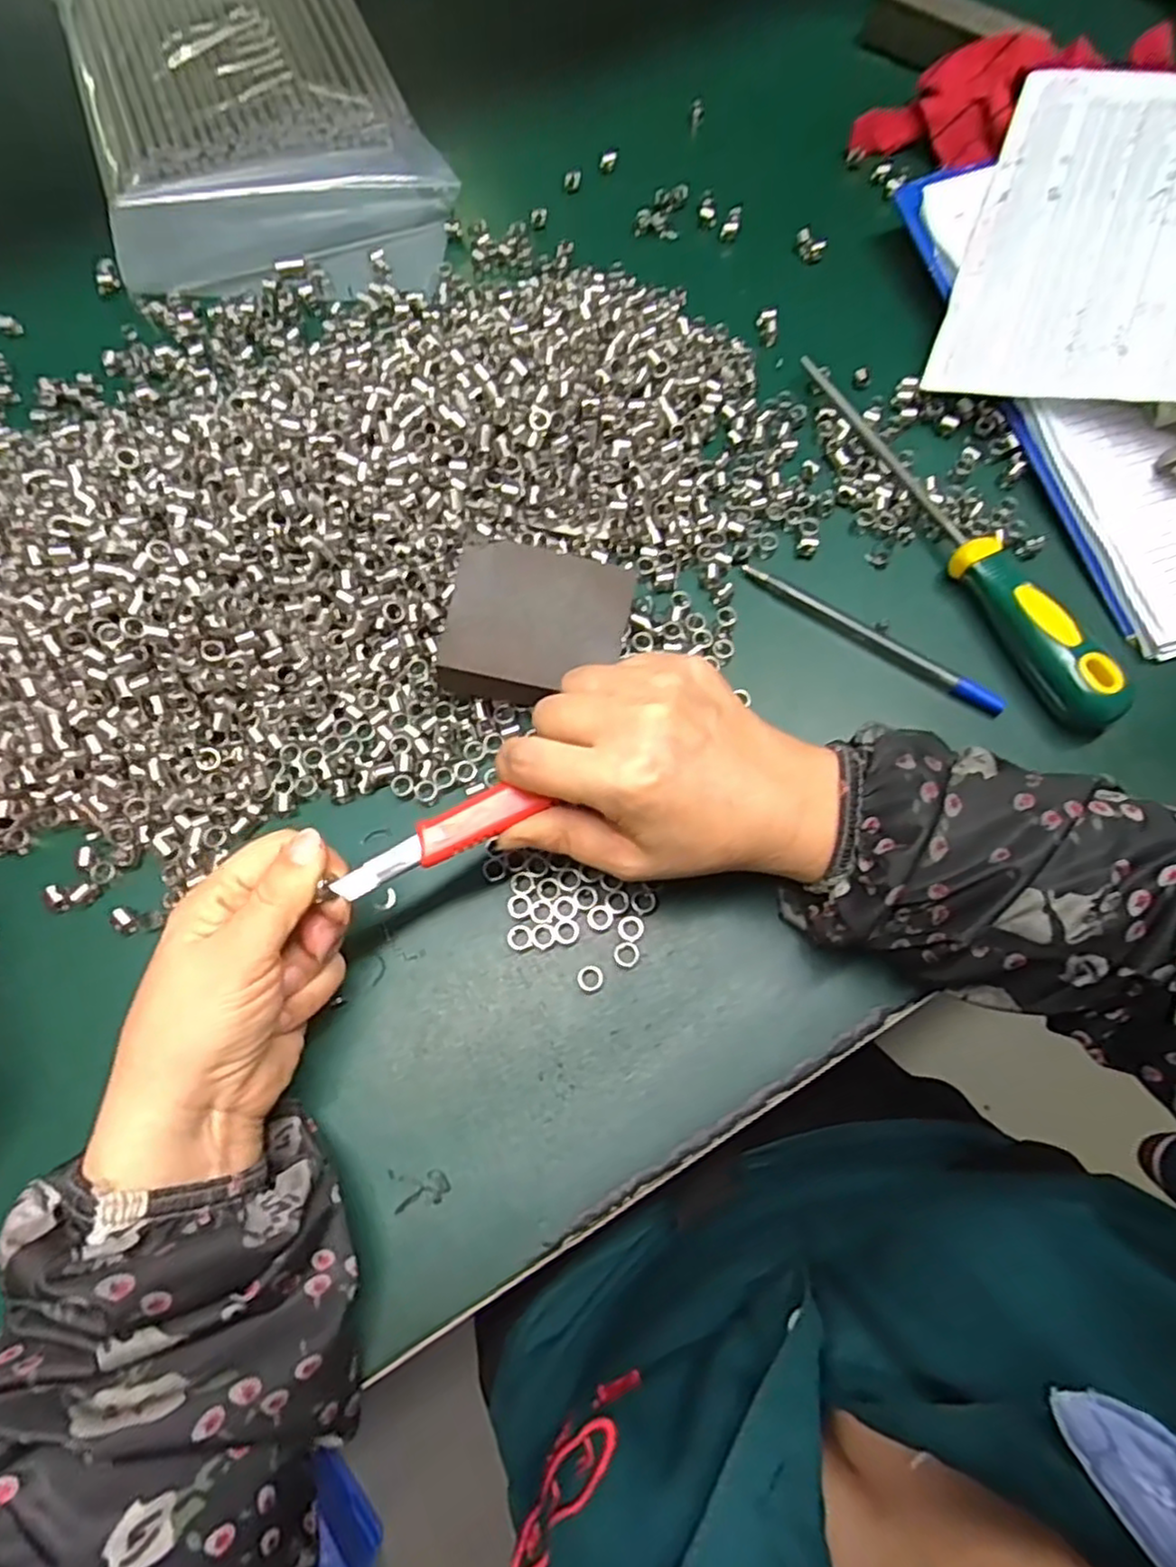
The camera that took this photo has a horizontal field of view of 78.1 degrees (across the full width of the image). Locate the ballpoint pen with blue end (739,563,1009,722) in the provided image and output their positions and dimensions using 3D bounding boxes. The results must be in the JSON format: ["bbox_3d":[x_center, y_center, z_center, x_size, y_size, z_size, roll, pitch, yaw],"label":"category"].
[{"bbox_3d":[0.140,-0.074,0.360,0.140,0.005,0.010,34,75,12],"label":"ballpoint pen with blue end"}]

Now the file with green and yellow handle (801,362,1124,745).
[{"bbox_3d":[0.184,-0.133,0.361,0.026,0.029,0.240,-22,72,-7],"label":"file with green and yellow handle"}]

